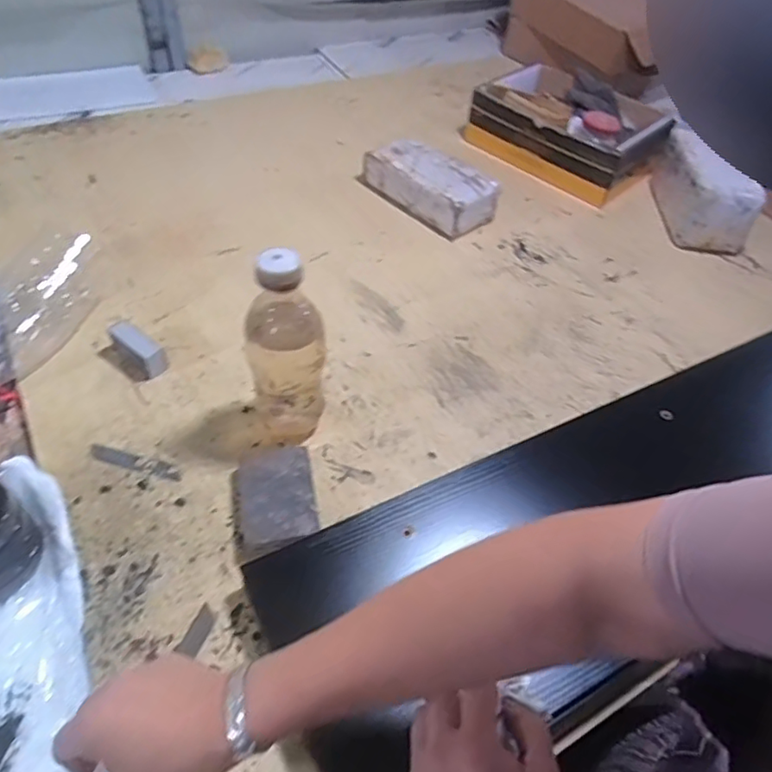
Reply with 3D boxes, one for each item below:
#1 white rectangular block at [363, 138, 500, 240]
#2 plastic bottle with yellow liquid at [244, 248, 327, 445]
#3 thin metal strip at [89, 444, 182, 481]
[{"bbox_3d":[0.071,-0.324,0.949,0.107,0.066,0.217,-33,59,-30],"label":"white rectangular block"},{"bbox_3d":[-0.095,-0.029,0.564,0.068,0.211,0.057,-4,48,-10],"label":"plastic bottle with yellow liquid"},{"bbox_3d":[-0.257,0.077,0.599,0.103,0.004,0.017,14,48,7],"label":"thin metal strip"}]

